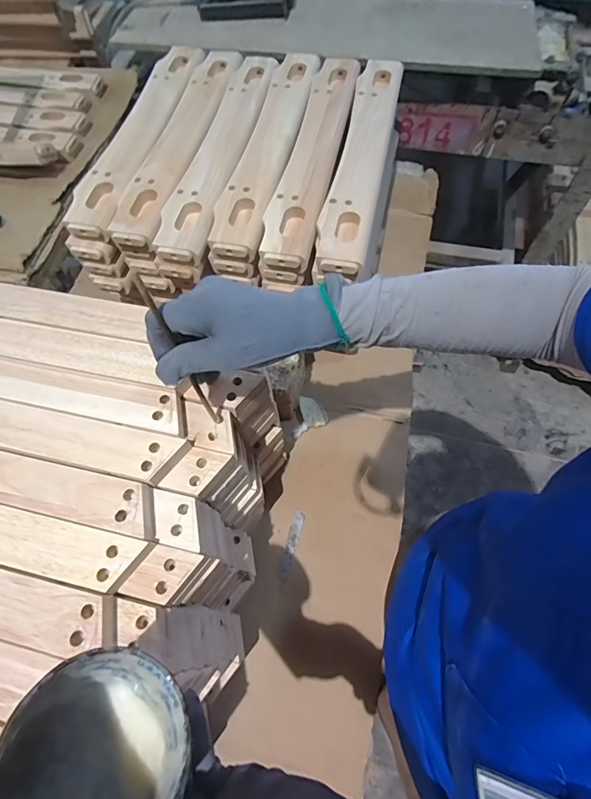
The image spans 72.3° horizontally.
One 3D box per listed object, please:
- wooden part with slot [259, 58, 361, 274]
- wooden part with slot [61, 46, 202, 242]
[{"bbox_3d":[0.031,-0.393,0.629,0.071,0.021,0.476,10,65,7],"label":"wooden part with slot"},{"bbox_3d":[-0.249,-0.458,0.674,0.082,0.027,0.488,9,65,7],"label":"wooden part with slot"}]

